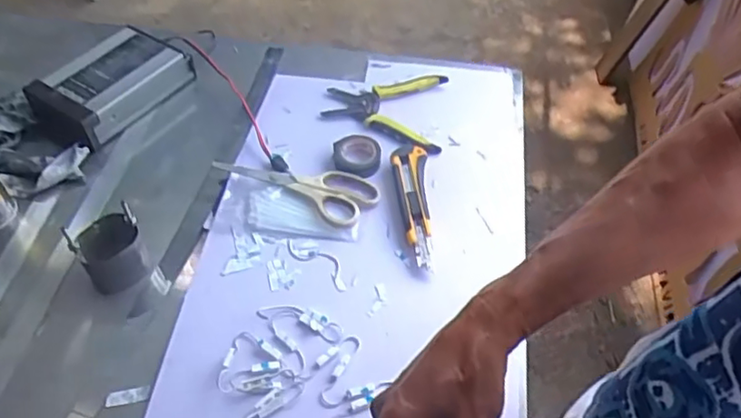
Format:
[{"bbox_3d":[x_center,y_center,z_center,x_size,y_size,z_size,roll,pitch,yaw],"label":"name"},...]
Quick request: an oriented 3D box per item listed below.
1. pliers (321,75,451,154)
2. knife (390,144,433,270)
[{"bbox_3d":[0.016,-0.130,0.802,0.153,0.014,0.143,5,49,6],"label":"pliers"},{"bbox_3d":[0.049,-0.008,0.691,0.036,0.014,0.168,-3,49,-1],"label":"knife"}]

